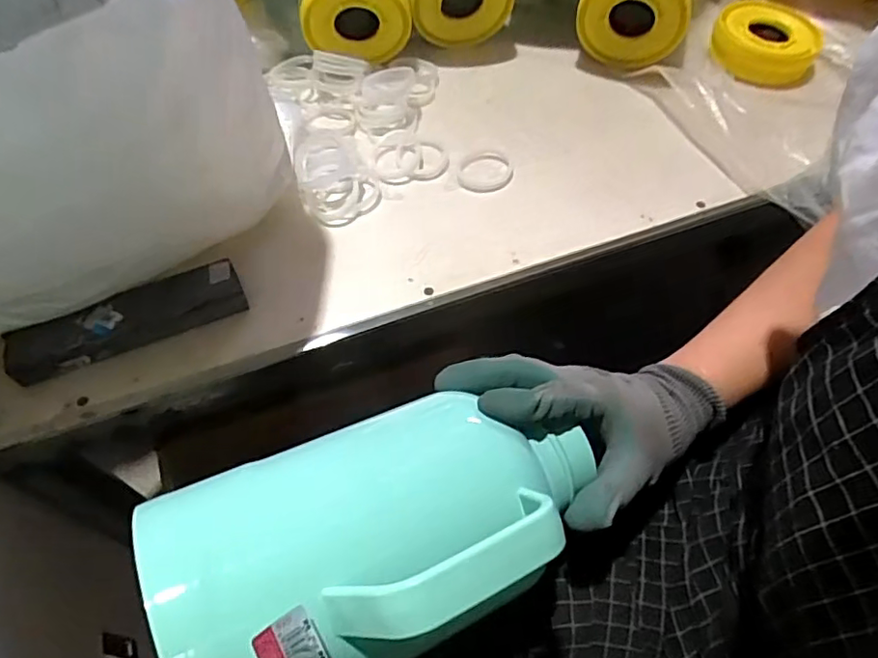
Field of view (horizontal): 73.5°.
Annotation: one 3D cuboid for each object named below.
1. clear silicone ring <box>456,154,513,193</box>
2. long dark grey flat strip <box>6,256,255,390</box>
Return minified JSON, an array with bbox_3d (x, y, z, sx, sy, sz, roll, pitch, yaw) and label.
[{"bbox_3d":[0.052,-0.179,0.676,0.059,0.005,0.074,32,62,19],"label":"clear silicone ring"},{"bbox_3d":[-0.282,-0.009,0.537,0.198,0.036,0.045,-23,59,-15],"label":"long dark grey flat strip"}]

